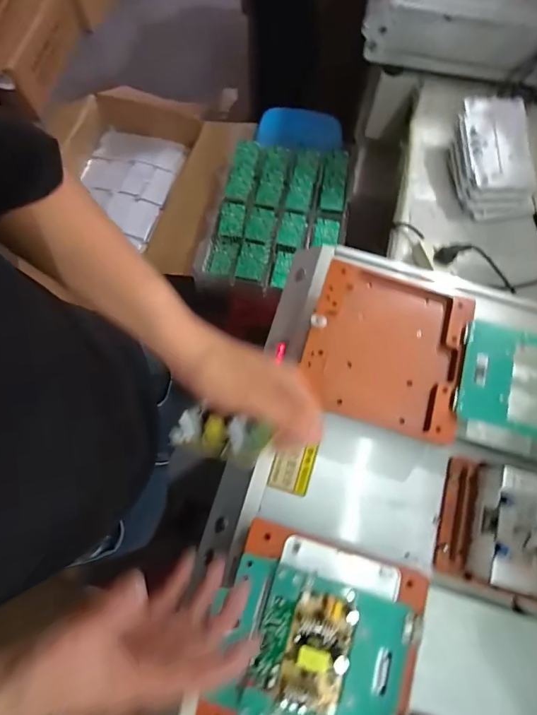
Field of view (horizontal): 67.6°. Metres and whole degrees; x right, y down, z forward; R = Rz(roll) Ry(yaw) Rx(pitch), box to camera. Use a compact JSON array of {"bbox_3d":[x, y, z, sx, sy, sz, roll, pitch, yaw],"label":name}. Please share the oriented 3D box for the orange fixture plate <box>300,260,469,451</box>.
[{"bbox_3d":[0.150,-0.014,0.515,0.189,0.026,0.202,15,75,5],"label":"orange fixture plate"}]

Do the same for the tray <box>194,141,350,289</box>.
[{"bbox_3d":[0.026,-0.388,1.072,0.340,0.035,0.440,12,75,5],"label":"tray"}]

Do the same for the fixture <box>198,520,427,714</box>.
[{"bbox_3d":[0.050,0.297,0.402,0.194,0.039,0.200,16,75,6],"label":"fixture"}]

